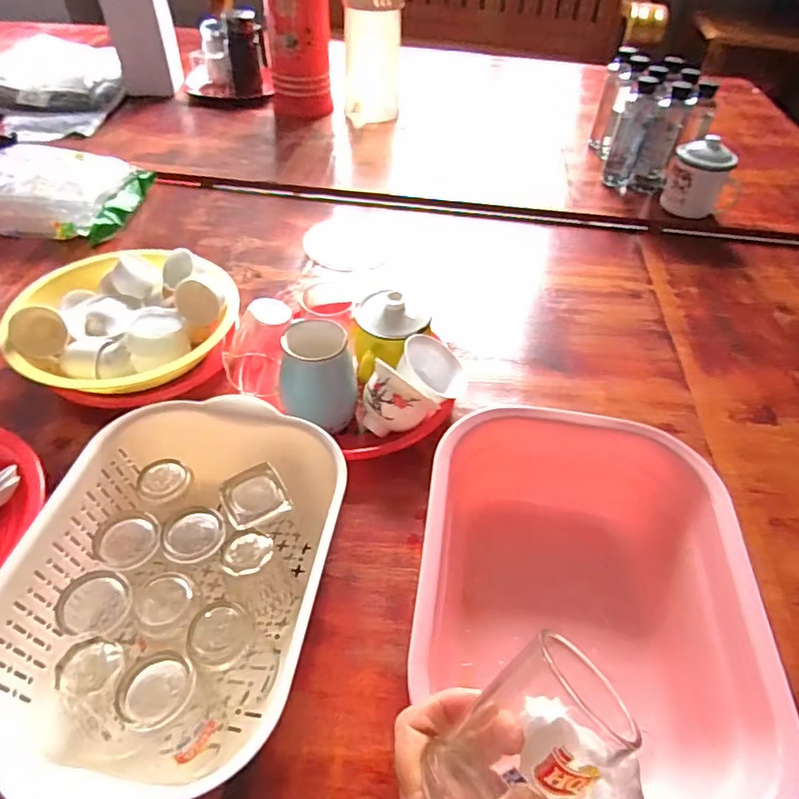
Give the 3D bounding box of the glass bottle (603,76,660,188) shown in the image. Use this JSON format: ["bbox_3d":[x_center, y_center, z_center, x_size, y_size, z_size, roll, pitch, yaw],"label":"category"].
[{"bbox_3d":[0.419,-0.475,0.996,0.053,0.181,0.050,20,49,14],"label":"glass bottle"}]

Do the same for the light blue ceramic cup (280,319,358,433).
[{"bbox_3d":[-0.084,-0.023,0.580,0.080,0.100,0.069,-3,47,-6],"label":"light blue ceramic cup"}]

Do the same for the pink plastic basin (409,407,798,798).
[{"bbox_3d":[0.133,0.152,0.435,0.231,0.109,0.281,8,47,3],"label":"pink plastic basin"}]

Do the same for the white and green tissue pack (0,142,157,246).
[{"bbox_3d":[-0.552,-0.350,0.886,0.216,0.079,0.199,7,47,3],"label":"white and green tissue pack"}]

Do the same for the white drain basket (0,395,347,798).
[{"bbox_3d":[-0.171,0.150,0.435,0.219,0.103,0.289,9,47,4],"label":"white drain basket"}]

